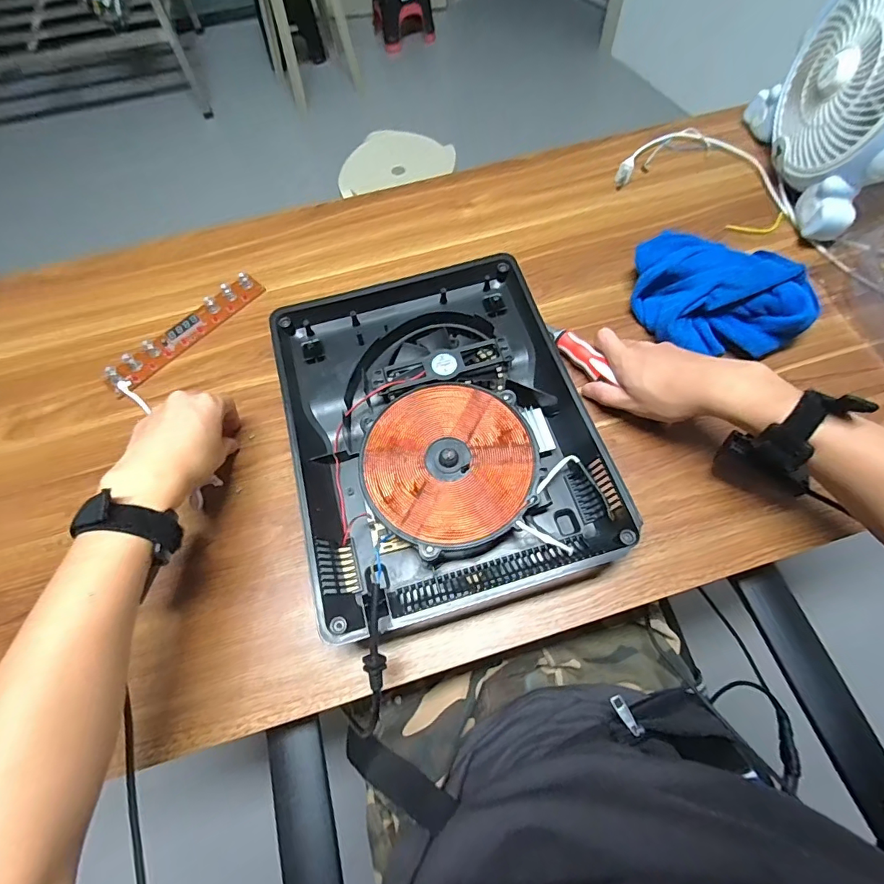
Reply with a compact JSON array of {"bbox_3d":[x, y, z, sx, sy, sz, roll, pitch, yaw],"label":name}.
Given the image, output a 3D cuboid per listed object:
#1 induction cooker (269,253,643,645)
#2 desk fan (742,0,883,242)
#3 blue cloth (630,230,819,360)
[{"bbox_3d":[-0.008,-0.021,0.467,0.269,0.062,0.356,-15,65,-6],"label":"induction cooker"},{"bbox_3d":[0.499,-0.408,0.520,0.128,0.243,0.257,-3,65,0],"label":"desk fan"},{"bbox_3d":[0.303,-0.165,0.510,0.165,0.082,0.126,2,65,3],"label":"blue cloth"}]

